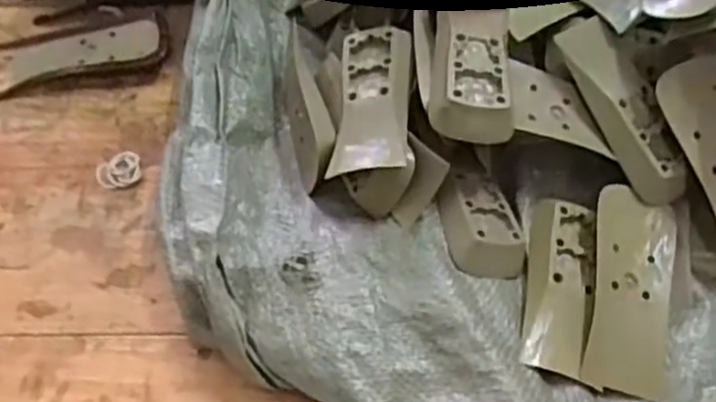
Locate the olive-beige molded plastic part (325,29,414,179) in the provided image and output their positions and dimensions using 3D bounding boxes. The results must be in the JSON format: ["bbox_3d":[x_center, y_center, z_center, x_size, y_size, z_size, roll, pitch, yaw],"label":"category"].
[{"bbox_3d":[0.009,-0.059,0.399,0.040,0.014,0.096,3,60,4],"label":"olive-beige molded plastic part"}]

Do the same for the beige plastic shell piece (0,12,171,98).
[{"bbox_3d":[-0.186,-0.103,0.483,0.118,0.015,0.053,-9,60,-3],"label":"beige plastic shell piece"}]

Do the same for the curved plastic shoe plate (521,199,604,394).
[{"bbox_3d":[0.104,0.044,0.370,0.034,0.010,0.098,8,60,7],"label":"curved plastic shoe plate"}]

